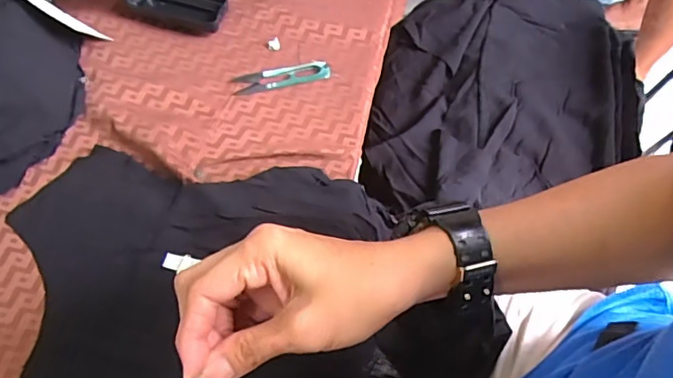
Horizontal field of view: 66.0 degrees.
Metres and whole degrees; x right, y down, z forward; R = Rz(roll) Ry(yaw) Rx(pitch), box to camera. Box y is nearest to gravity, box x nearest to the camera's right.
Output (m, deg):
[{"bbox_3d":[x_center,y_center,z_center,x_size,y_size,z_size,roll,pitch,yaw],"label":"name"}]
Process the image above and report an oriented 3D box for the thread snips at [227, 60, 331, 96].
[{"bbox_3d":[-0.058,-0.118,0.541,0.101,0.008,0.025,-12,60,-6],"label":"thread snips"}]

